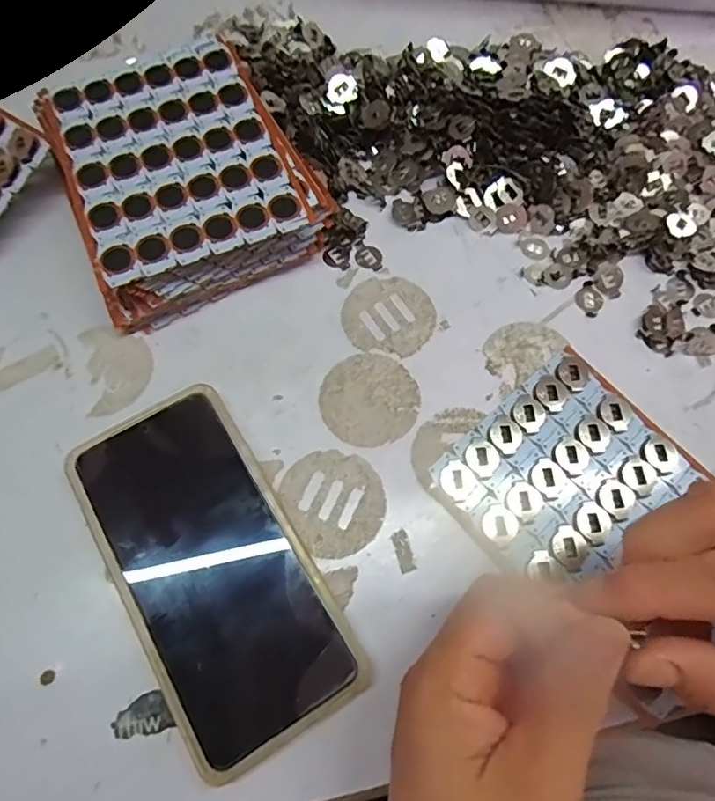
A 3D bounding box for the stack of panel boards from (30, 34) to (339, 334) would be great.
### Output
[{"bbox_3d":[-0.103,-0.134,0.318,0.129,0.040,0.151,-25,73,-11],"label":"stack of panel boards"}]

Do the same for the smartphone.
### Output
[{"bbox_3d":[-0.070,0.076,0.253,0.081,0.016,0.167,-30,73,-12],"label":"smartphone"}]

